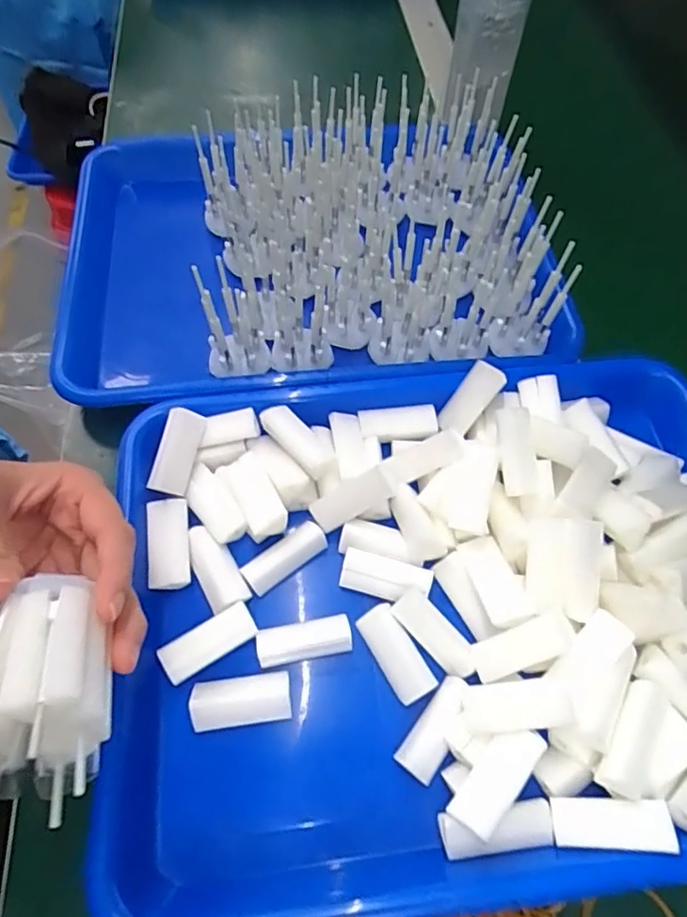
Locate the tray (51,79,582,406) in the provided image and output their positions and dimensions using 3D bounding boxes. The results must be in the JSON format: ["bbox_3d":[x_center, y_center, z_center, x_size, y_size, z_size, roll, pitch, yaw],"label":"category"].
[{"bbox_3d":[-0.025,-0.155,0.383,0.331,0.069,0.242,-9,62,-6],"label":"tray"}]

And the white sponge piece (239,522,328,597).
[{"bbox_3d":[-0.030,0.053,0.293,0.046,0.012,0.016,-35,67,-5],"label":"white sponge piece"}]

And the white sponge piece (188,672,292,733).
[{"bbox_3d":[-0.048,0.114,0.261,0.045,0.018,0.021,-6,62,-4],"label":"white sponge piece"}]

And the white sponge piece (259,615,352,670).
[{"bbox_3d":[-0.019,0.090,0.275,0.045,0.007,0.018,-10,62,-7],"label":"white sponge piece"}]

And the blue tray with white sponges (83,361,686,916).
[{"bbox_3d":[0.058,0.064,0.274,0.333,0.050,0.245,-5,62,-4],"label":"blue tray with white sponges"}]

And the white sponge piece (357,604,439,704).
[{"bbox_3d":[0.026,0.096,0.273,0.019,0.008,0.046,-28,66,-15],"label":"white sponge piece"}]

